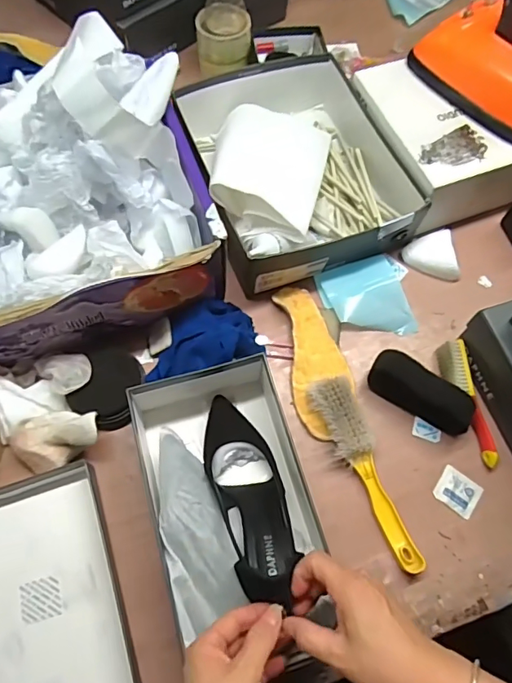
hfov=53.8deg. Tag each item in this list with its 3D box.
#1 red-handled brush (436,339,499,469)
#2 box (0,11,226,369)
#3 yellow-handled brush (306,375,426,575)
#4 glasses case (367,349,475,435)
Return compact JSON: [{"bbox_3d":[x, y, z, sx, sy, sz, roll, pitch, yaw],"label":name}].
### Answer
[{"bbox_3d":[0.261,0.074,0.622,0.033,0.028,0.157,-6,67,-5],"label":"red-handled brush"},{"bbox_3d":[-0.272,-0.160,0.597,0.408,0.191,0.319,-16,69,-9],"label":"box"},{"bbox_3d":[0.128,0.148,0.582,0.047,0.035,0.229,-21,70,-11],"label":"yellow-handled brush"},{"bbox_3d":[0.200,0.061,0.617,0.127,0.050,0.042,31,69,10],"label":"glasses case"}]

